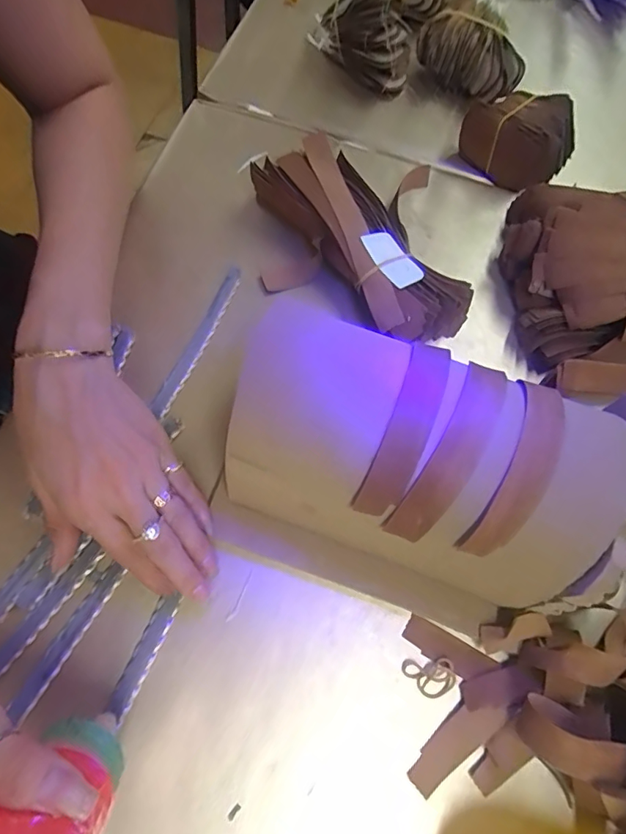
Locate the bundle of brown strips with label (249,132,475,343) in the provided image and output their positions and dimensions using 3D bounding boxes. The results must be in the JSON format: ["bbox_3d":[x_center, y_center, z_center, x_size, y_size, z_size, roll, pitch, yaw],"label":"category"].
[{"bbox_3d":[0.037,-0.129,0.361,0.072,0.041,0.181,-34,75,-14],"label":"bundle of brown strips with label"}]

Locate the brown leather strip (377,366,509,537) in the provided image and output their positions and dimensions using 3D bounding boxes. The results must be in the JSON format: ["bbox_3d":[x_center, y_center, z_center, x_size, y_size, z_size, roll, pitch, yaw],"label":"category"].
[{"bbox_3d":[0.065,0.022,0.234,0.020,0.023,0.096,27,102,7],"label":"brown leather strip"}]

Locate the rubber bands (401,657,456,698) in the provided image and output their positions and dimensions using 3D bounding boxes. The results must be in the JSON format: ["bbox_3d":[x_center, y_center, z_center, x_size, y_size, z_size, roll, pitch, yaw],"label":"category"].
[{"bbox_3d":[0.069,0.155,0.284,0.030,0.004,0.020,-2,70,-3],"label":"rubber bands"}]

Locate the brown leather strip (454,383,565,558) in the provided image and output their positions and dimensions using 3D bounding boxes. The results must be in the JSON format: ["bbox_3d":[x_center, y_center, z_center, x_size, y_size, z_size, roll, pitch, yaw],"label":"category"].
[{"bbox_3d":[0.099,0.028,0.231,0.022,0.025,0.090,24,91,6],"label":"brown leather strip"}]

